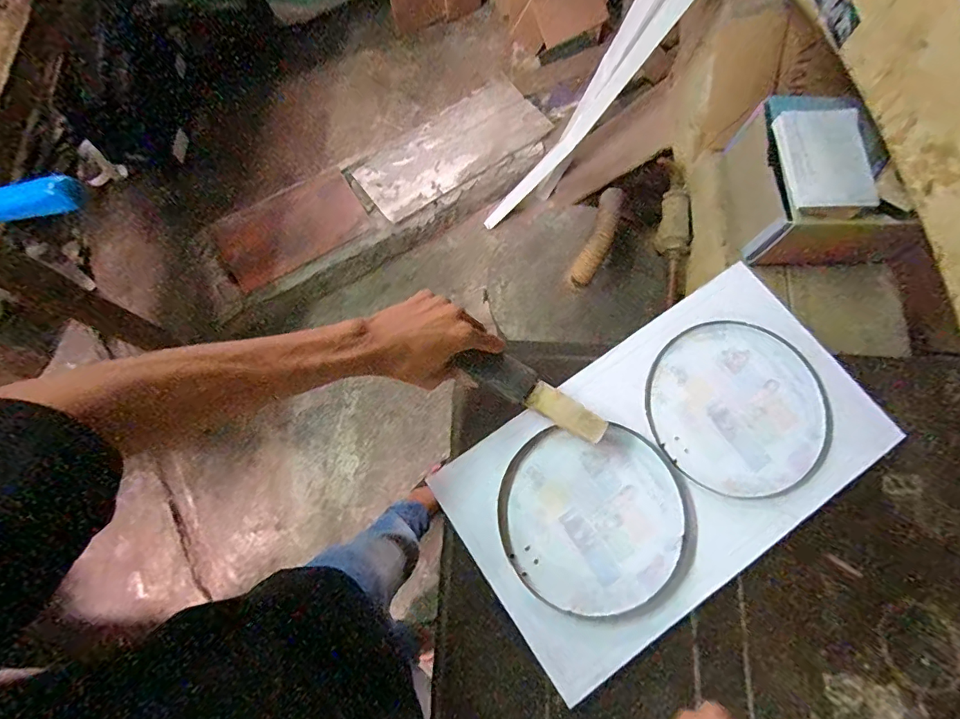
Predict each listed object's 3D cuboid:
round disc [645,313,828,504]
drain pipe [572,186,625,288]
[{"bbox_3d":[0.294,0.053,0.533,0.204,0.011,0.209,0,75,0],"label":"round disc"},{"bbox_3d":[0.241,-0.246,0.951,0.053,0.061,0.200,21,100,5],"label":"drain pipe"}]

